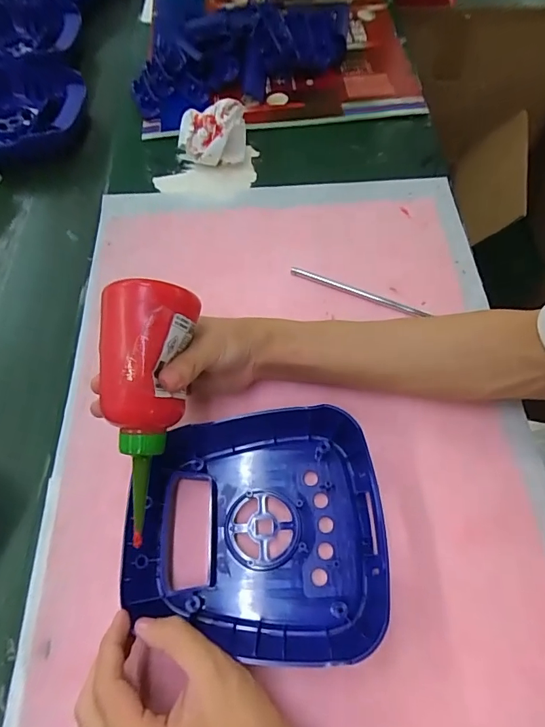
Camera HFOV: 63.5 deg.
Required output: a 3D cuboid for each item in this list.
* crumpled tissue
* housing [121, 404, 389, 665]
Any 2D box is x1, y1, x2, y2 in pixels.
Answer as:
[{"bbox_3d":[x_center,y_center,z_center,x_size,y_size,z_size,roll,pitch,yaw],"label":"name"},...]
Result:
[{"bbox_3d":[-0.071,-0.264,0.510,0.079,0.056,0.059,-2,62,-1],"label":"crumpled tissue"},{"bbox_3d":[-0.012,0.118,0.319,0.179,0.039,0.162,-4,62,-1],"label":"housing"}]

